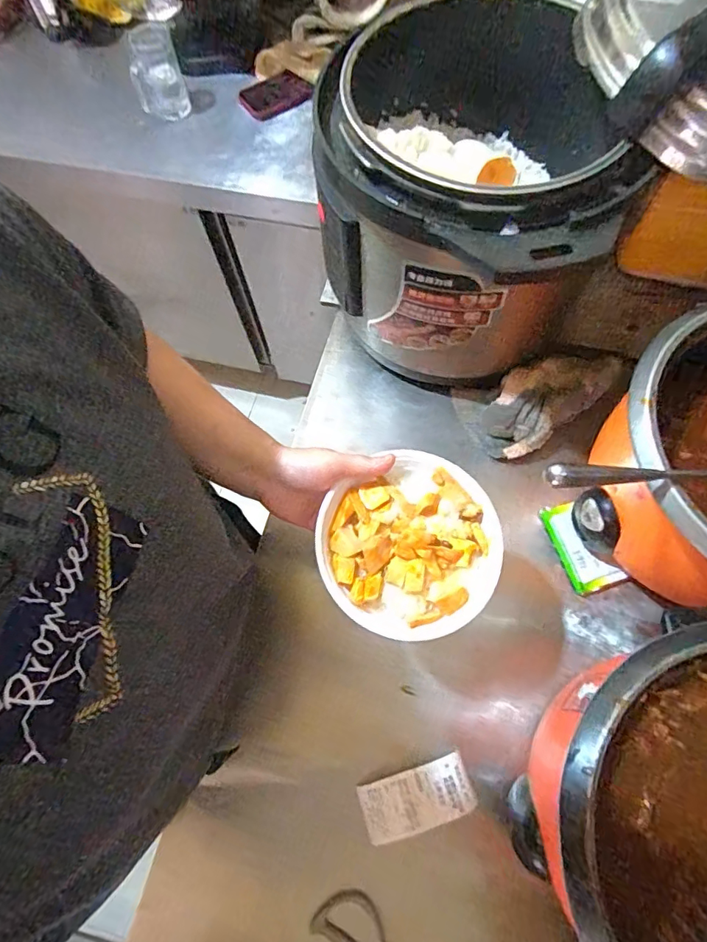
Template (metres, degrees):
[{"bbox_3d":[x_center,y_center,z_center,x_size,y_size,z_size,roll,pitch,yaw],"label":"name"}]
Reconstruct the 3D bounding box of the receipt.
[{"bbox_3d":[0.067,0.351,0.520,0.118,0.015,0.055,-18,68,-4],"label":"receipt"}]

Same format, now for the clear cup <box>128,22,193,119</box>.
[{"bbox_3d":[-0.357,-0.718,0.892,0.088,0.143,0.091,-1,68,3],"label":"clear cup"}]

